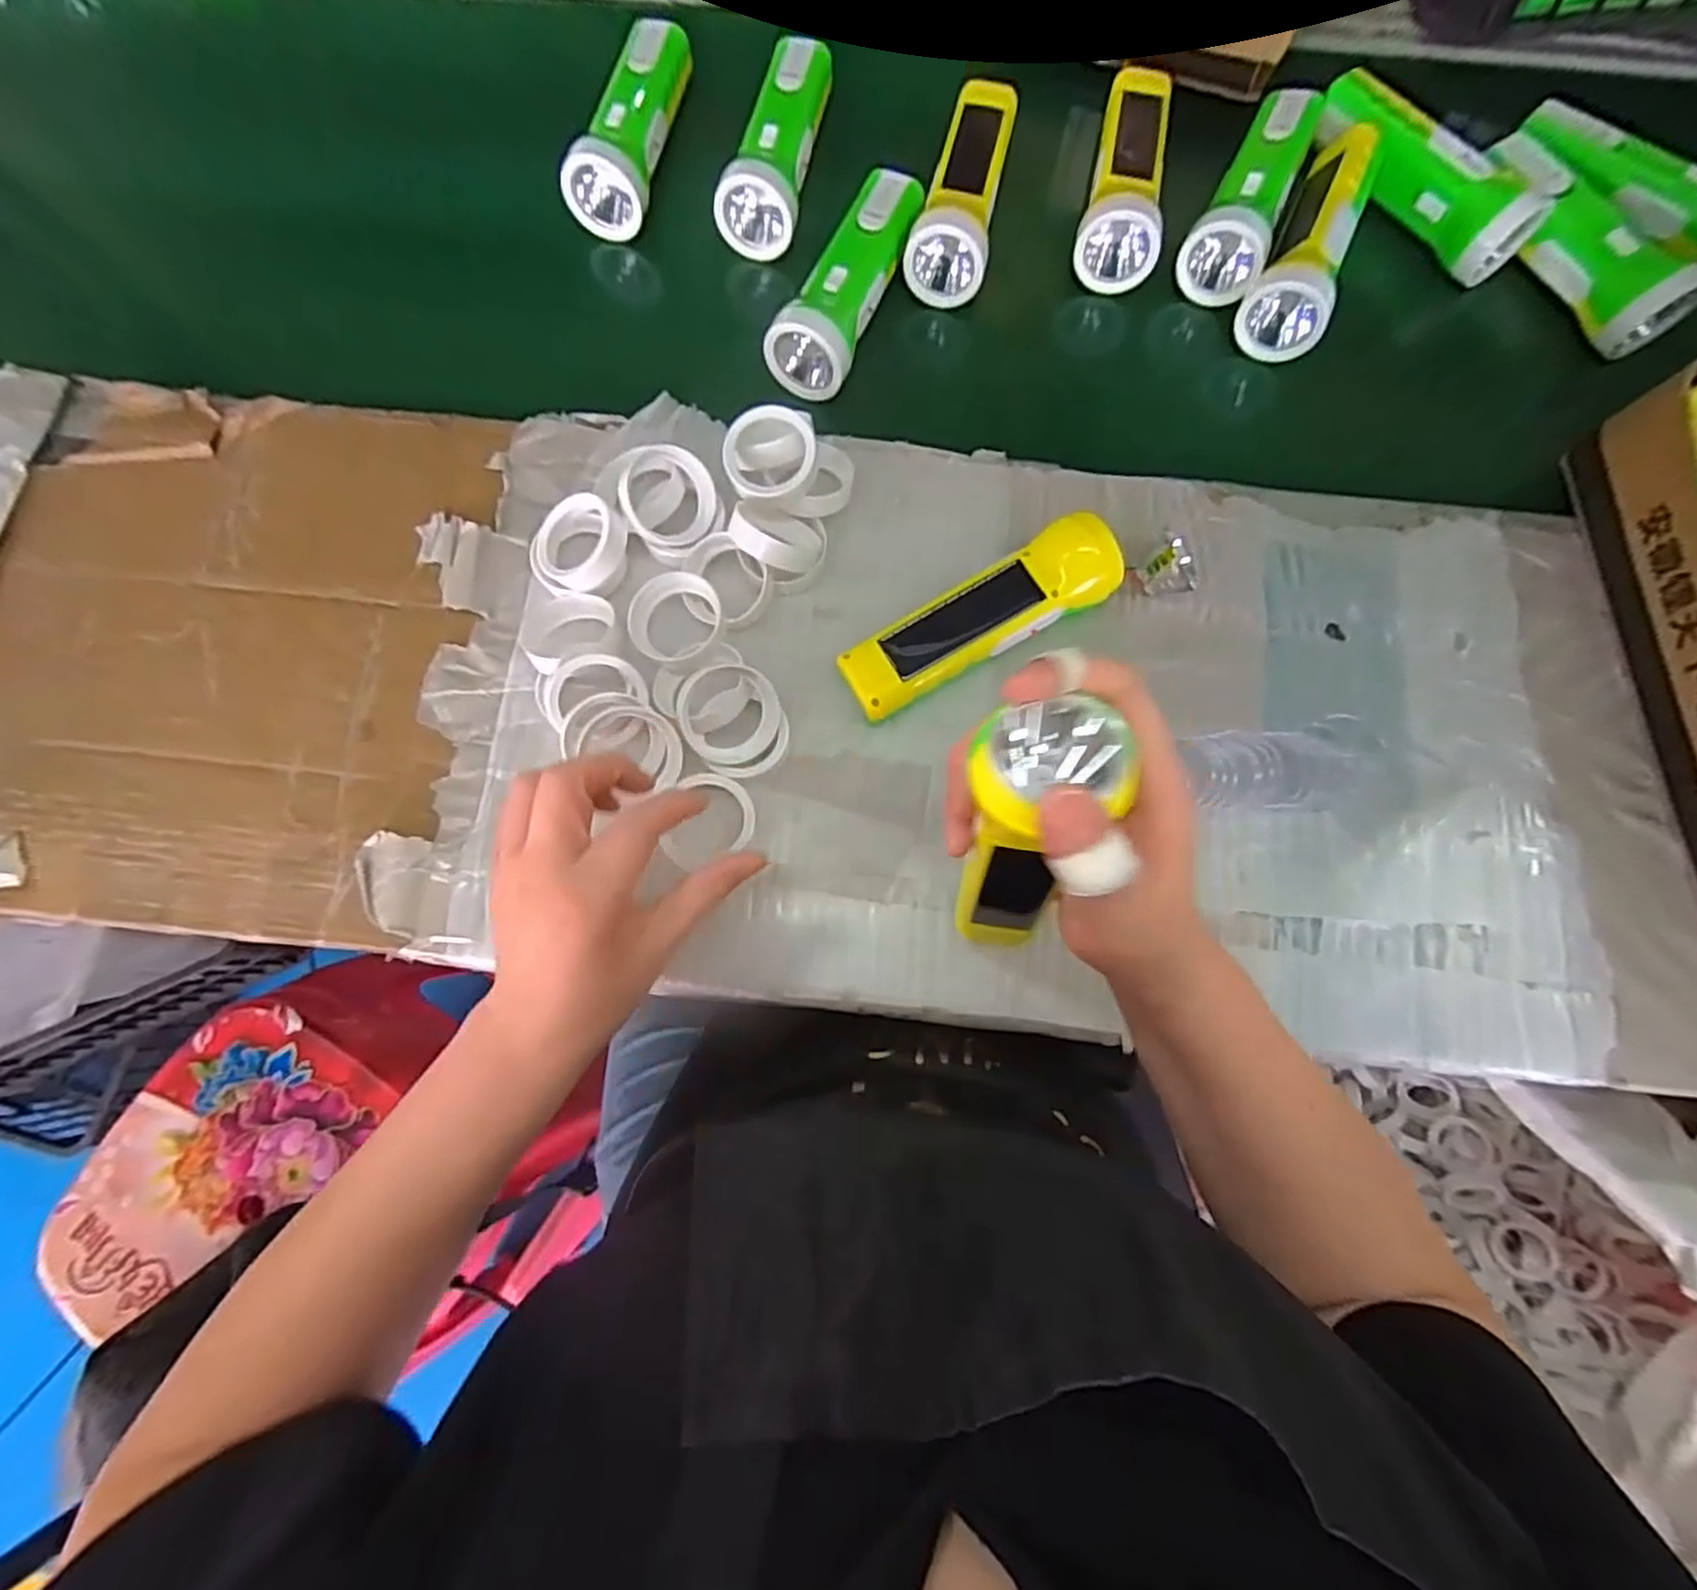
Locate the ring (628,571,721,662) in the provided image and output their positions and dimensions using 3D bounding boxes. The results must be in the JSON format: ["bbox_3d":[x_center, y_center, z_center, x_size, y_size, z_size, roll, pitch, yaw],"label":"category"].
[{"bbox_3d":[-0.100,-0.102,0.423,0.051,0.024,0.048,0,77,0],"label":"ring"}]

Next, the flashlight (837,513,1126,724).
[{"bbox_3d":[0.074,-0.095,0.409,0.162,0.045,0.048,-31,80,-5],"label":"flashlight"}]

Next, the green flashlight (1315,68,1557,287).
[{"bbox_3d":[0.353,-0.387,0.449,0.044,0.046,0.151,-38,81,-6],"label":"green flashlight"}]

